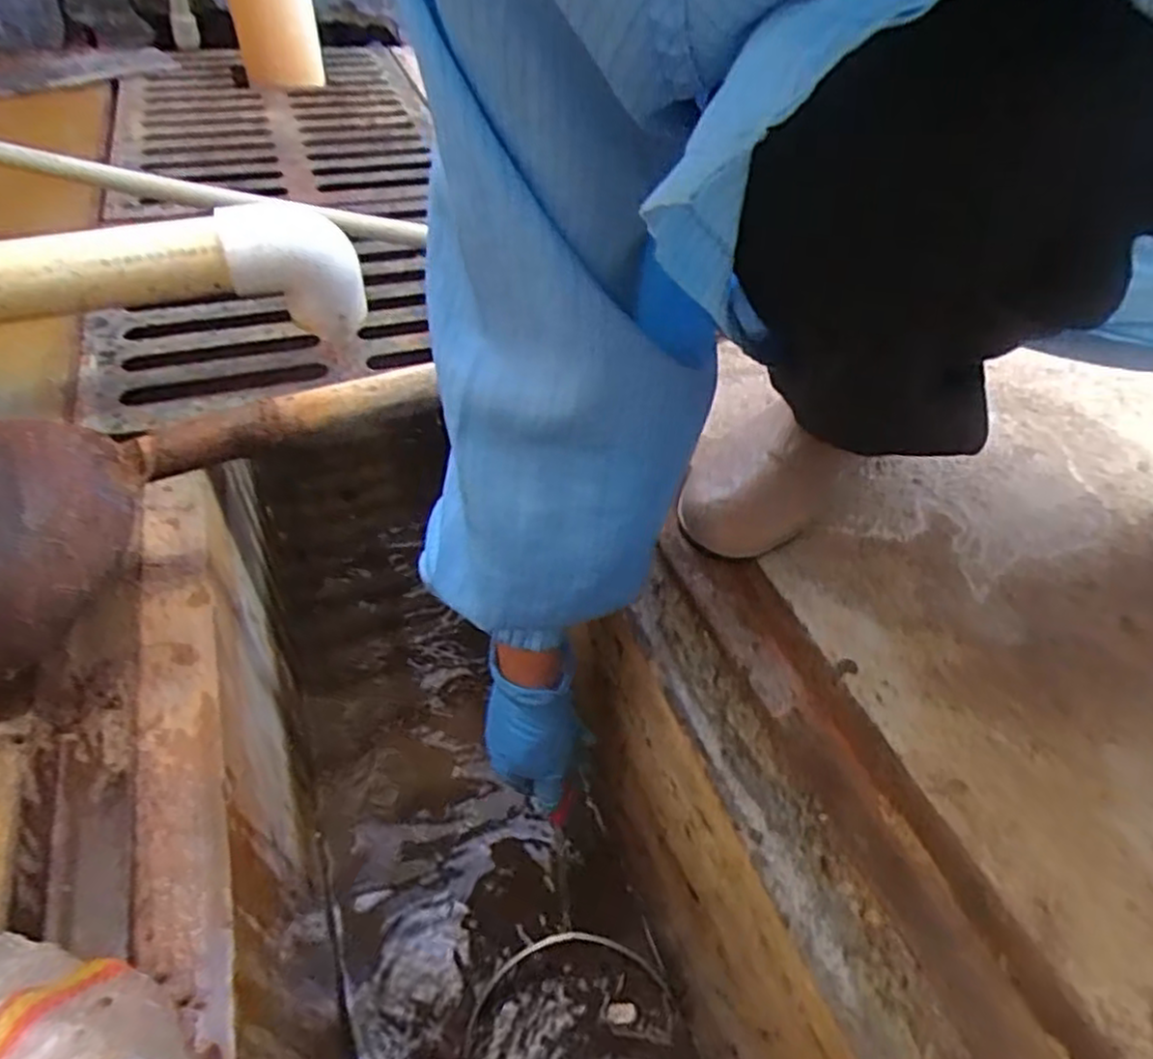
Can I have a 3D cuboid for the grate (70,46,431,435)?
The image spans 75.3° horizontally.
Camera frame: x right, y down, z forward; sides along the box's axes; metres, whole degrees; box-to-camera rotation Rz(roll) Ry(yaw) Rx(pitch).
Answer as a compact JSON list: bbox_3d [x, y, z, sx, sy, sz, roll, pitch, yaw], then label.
[{"bbox_3d":[-0.339,-0.416,0.861,0.371,0.037,0.921,-11,47,-15],"label":"grate"}]

